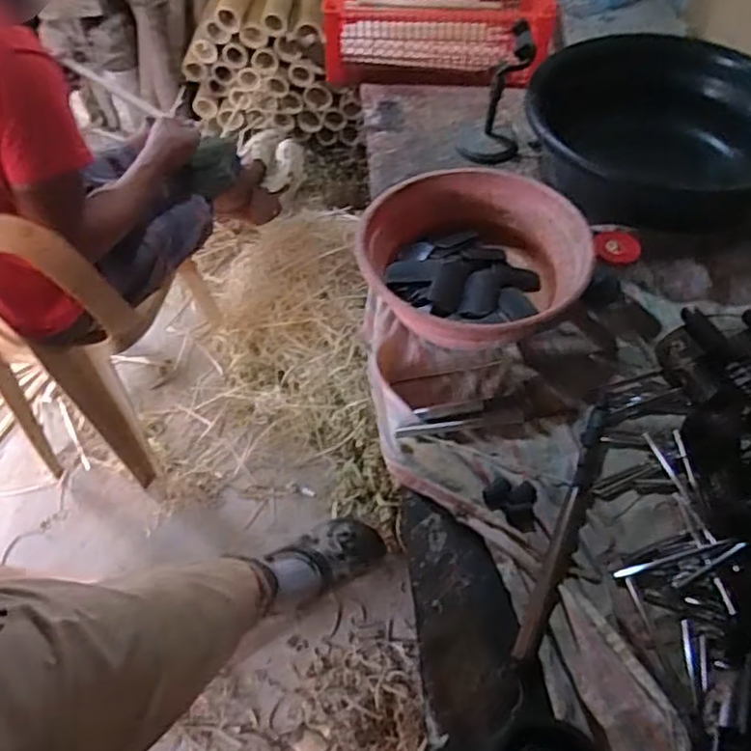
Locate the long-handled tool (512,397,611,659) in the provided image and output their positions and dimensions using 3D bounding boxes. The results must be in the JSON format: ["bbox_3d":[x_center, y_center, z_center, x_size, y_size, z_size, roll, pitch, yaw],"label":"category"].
[{"bbox_3d":[0.222,0.162,0.768,0.027,0.018,0.339,20,55,14],"label":"long-handled tool"}]

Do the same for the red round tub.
[{"bbox_3d":[0.135,-0.160,0.941,0.299,0.089,0.293,1,53,-1],"label":"red round tub"}]

